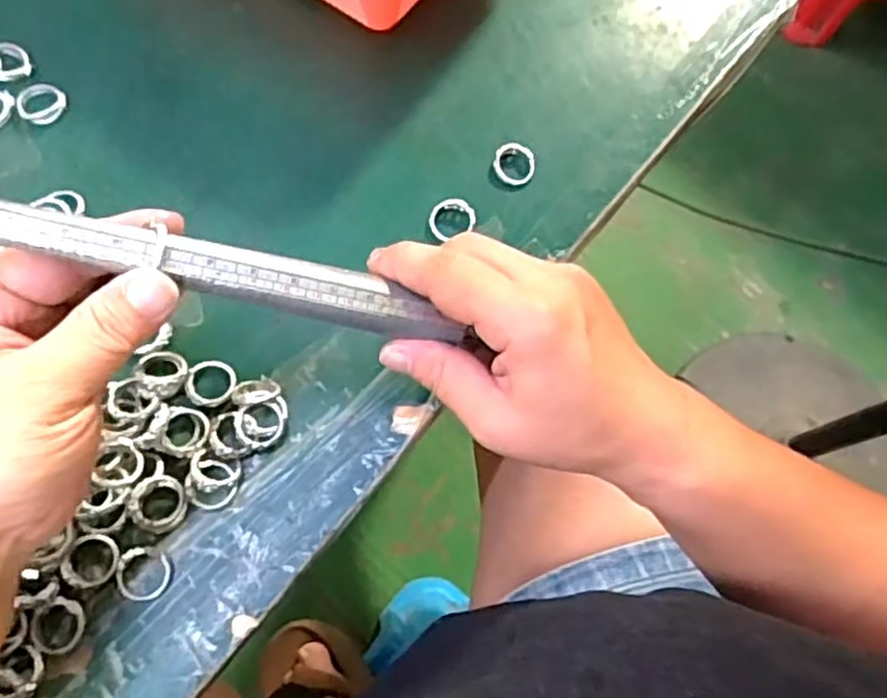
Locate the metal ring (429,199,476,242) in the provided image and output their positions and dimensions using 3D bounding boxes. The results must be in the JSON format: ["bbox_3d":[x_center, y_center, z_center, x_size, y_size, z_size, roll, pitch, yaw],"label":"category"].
[{"bbox_3d":[0.005,-0.065,0.352,0.023,0.005,0.019,-3,72,-3],"label":"metal ring"}]

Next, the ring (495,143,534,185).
[{"bbox_3d":[0.037,-0.095,0.363,0.021,0.006,0.021,1,72,-2],"label":"ring"}]

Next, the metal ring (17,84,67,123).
[{"bbox_3d":[-0.209,-0.128,0.368,0.023,0.004,0.023,1,72,-2],"label":"metal ring"}]

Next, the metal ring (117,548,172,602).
[{"bbox_3d":[-0.125,0.094,0.295,0.021,0.004,0.022,6,74,-21],"label":"metal ring"}]

